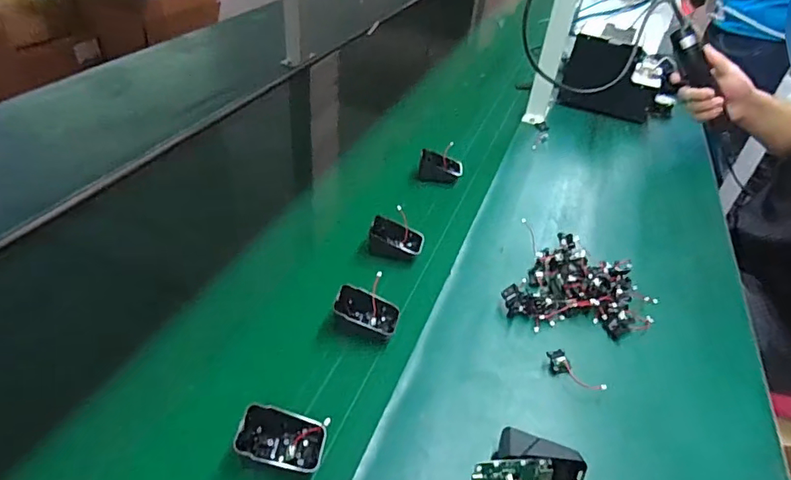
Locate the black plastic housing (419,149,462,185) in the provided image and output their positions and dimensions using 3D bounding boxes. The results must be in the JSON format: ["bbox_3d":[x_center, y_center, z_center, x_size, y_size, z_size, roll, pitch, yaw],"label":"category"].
[{"bbox_3d":[0.073,-0.118,0.781,0.067,0.039,0.030,8,39,2],"label":"black plastic housing"}]

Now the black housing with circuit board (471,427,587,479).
[{"bbox_3d":[0.105,0.180,0.403,0.089,0.043,0.040,3,39,-5],"label":"black housing with circuit board"}]

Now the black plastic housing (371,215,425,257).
[{"bbox_3d":[0.001,-0.001,0.624,0.067,0.033,0.042,10,39,3],"label":"black plastic housing"}]

